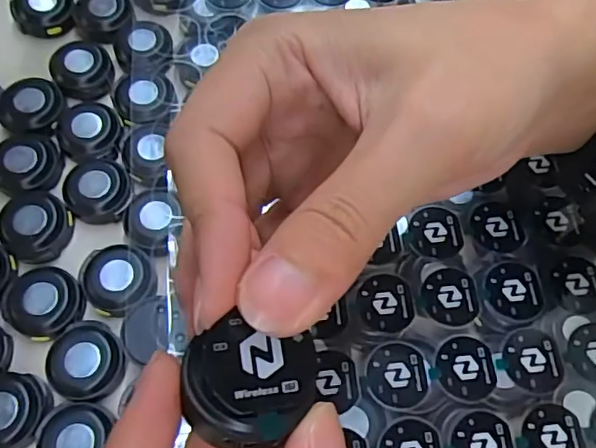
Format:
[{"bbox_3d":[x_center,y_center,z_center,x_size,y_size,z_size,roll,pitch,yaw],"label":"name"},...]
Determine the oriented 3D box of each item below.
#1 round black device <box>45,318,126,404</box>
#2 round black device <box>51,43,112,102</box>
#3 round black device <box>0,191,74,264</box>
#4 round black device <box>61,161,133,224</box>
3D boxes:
[{"bbox_3d":[-0.084,0.055,0.226,0.028,0.010,0.030,1,66,-2],"label":"round black device"},{"bbox_3d":[-0.108,-0.078,0.283,0.028,0.012,0.029,1,66,-2],"label":"round black device"},{"bbox_3d":[-0.115,0.000,0.248,0.031,0.011,0.029,1,66,-2],"label":"round black device"},{"bbox_3d":[-0.091,-0.015,0.257,0.030,0.011,0.027,6,66,0],"label":"round black device"}]

